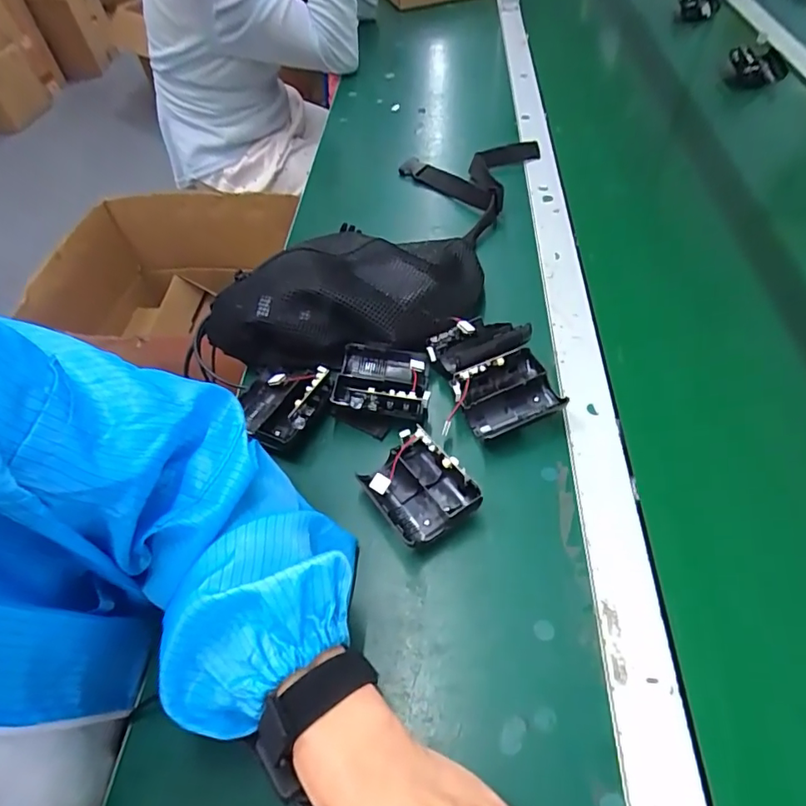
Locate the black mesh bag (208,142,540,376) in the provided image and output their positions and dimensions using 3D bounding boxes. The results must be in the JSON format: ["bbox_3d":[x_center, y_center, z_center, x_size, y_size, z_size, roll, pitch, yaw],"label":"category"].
[{"bbox_3d":[0.016,-0.201,0.573,0.209,0.071,0.474,23,58,22],"label":"black mesh bag"}]

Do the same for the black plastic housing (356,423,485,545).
[{"bbox_3d":[0.011,0.067,0.397,0.064,0.041,0.082,-36,57,-21],"label":"black plastic housing"}]

